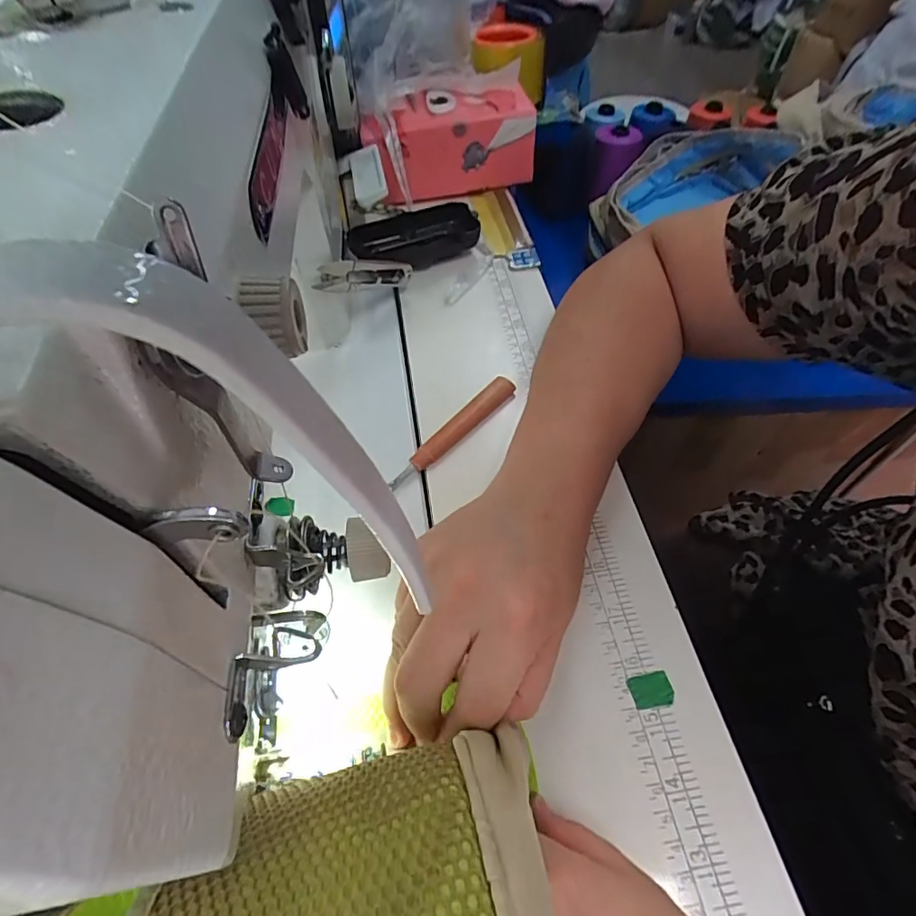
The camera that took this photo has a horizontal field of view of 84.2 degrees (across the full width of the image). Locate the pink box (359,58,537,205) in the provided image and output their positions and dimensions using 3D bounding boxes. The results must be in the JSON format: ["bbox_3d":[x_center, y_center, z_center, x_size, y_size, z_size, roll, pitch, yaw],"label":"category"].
[{"bbox_3d":[-0.009,-0.295,0.469,0.164,0.076,0.083,-18,58,-16],"label":"pink box"}]

